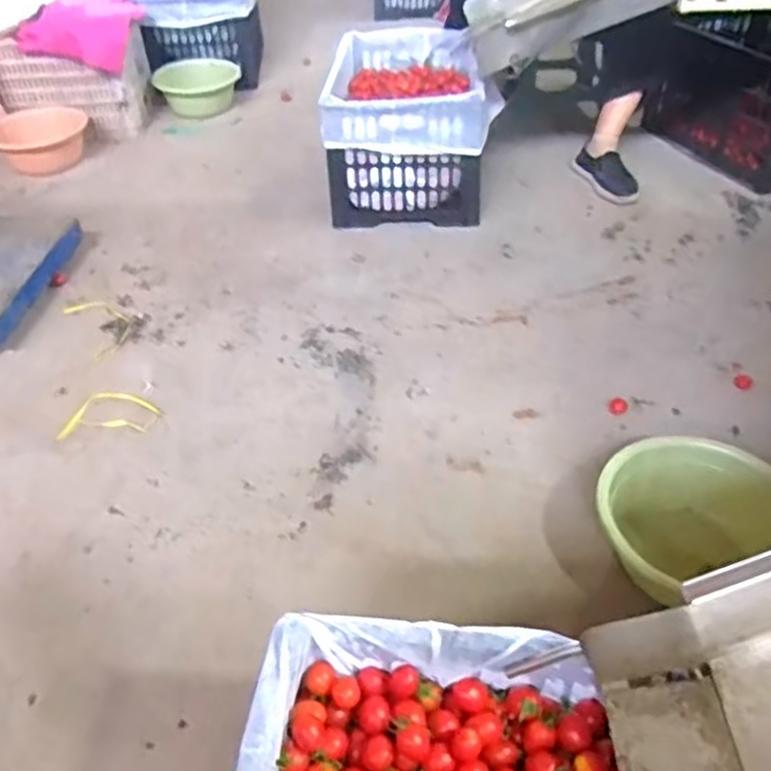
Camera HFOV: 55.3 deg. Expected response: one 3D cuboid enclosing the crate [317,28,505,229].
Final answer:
[{"bbox_3d":[0.059,-0.639,1.803,0.385,0.280,0.493,-2,42,1],"label":"crate"}]

